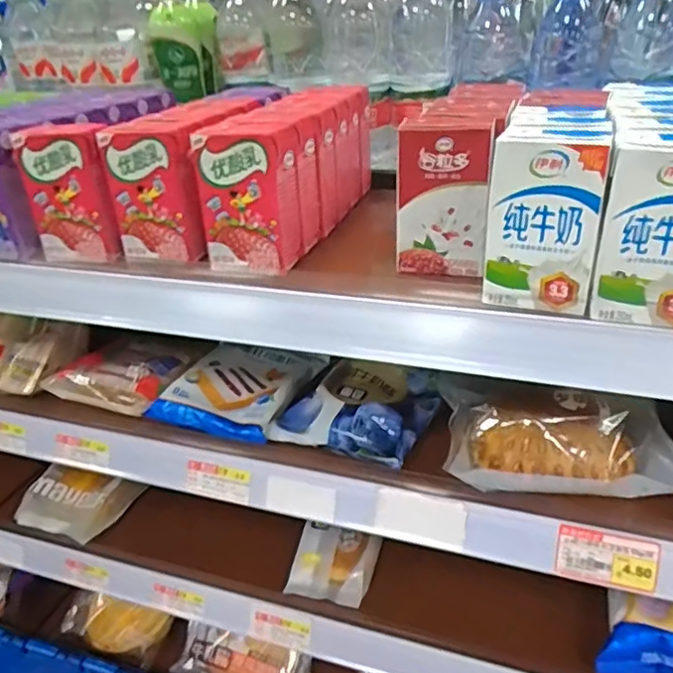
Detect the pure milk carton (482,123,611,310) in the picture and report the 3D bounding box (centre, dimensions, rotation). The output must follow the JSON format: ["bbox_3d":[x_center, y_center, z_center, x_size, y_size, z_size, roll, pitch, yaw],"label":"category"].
[{"bbox_3d":[0.130,-0.073,0.380,0.063,0.106,0.033,11,34,25],"label":"pure milk carton"}]

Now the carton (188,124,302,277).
[{"bbox_3d":[-0.063,-0.106,0.464,0.059,0.103,0.051,8,33,21],"label":"carton"}]

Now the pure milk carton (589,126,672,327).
[{"bbox_3d":[0.193,-0.065,0.362,0.065,0.103,0.045,6,32,17],"label":"pure milk carton"}]

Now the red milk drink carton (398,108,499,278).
[{"bbox_3d":[0.081,-0.106,0.449,0.062,0.106,0.050,4,31,13],"label":"red milk drink carton"}]

